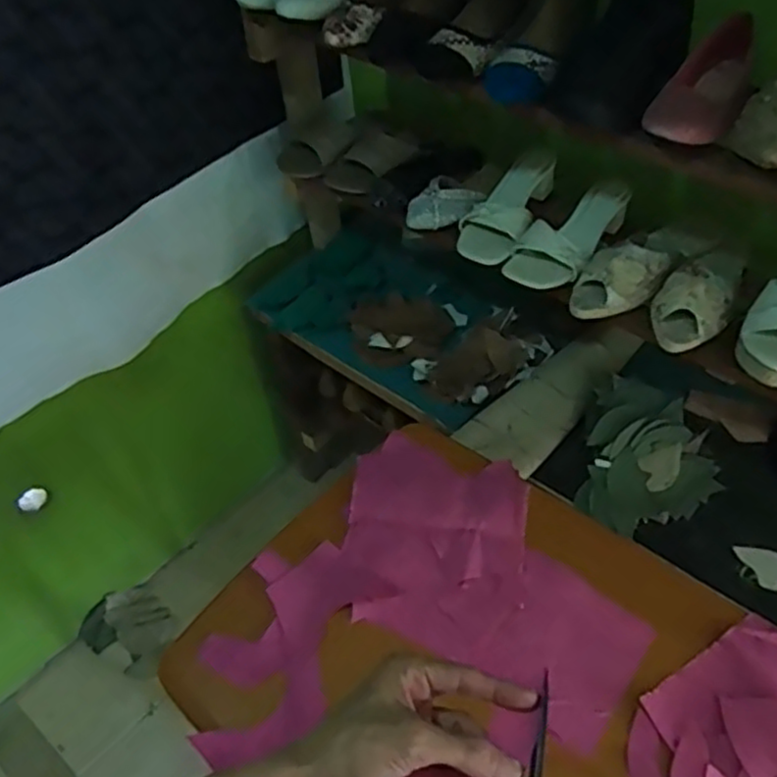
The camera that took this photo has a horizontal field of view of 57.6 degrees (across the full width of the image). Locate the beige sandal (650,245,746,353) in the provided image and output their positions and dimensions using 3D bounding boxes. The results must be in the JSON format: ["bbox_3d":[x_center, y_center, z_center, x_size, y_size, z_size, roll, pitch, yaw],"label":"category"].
[{"bbox_3d":[0.407,-0.133,0.905,0.087,0.061,0.222,27,56,25],"label":"beige sandal"}]

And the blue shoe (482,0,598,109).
[{"bbox_3d":[0.190,-0.425,0.848,0.093,0.073,0.223,17,52,19],"label":"blue shoe"}]

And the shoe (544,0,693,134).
[{"bbox_3d":[0.282,-0.380,0.792,0.103,0.075,0.233,33,81,29],"label":"shoe"}]

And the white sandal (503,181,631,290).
[{"bbox_3d":[0.249,-0.217,0.982,0.093,0.064,0.187,28,56,26],"label":"white sandal"}]

